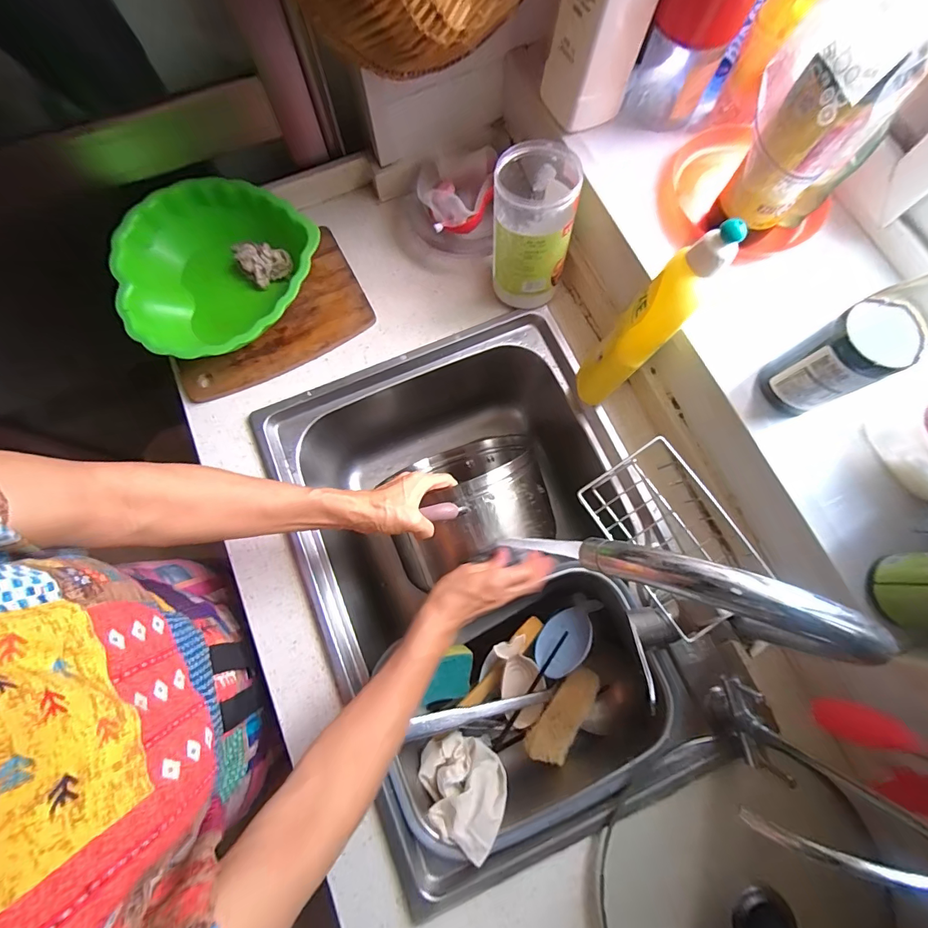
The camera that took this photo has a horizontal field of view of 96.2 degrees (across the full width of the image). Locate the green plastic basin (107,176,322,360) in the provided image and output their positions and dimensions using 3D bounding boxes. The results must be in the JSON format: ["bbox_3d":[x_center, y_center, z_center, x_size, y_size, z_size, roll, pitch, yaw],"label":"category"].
[{"bbox_3d":[-0.327,-0.260,0.579,0.252,0.079,0.251,-16,78,-4],"label":"green plastic basin"}]

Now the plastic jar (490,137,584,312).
[{"bbox_3d":[0.084,-0.298,0.548,0.092,0.171,0.112,3,77,0],"label":"plastic jar"}]

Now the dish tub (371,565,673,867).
[{"bbox_3d":[0.082,0.302,0.543,0.346,0.108,0.229,-18,76,-4],"label":"dish tub"}]

